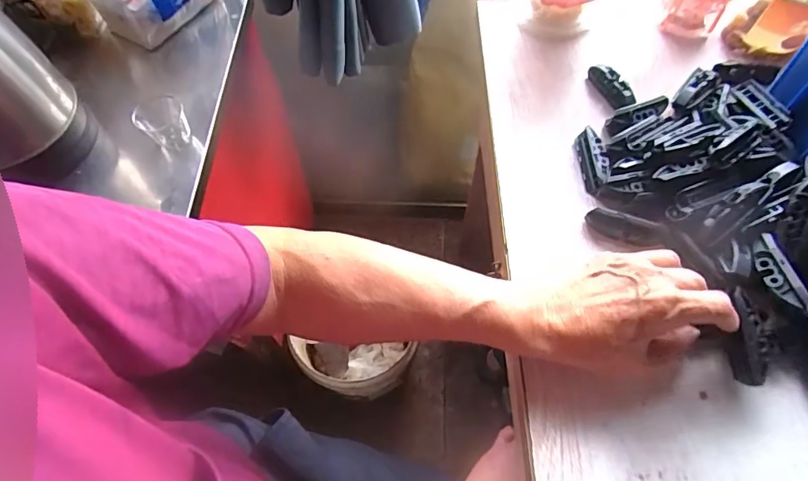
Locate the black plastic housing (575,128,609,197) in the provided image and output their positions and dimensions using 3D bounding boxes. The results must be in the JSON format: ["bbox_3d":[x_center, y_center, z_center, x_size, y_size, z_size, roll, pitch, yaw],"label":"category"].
[{"bbox_3d":[0.186,-0.079,0.469,0.023,0.021,0.069,1,60,3],"label":"black plastic housing"}]

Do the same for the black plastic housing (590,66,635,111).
[{"bbox_3d":[0.223,-0.167,0.517,0.015,0.024,0.062,-23,62,-11],"label":"black plastic housing"}]

